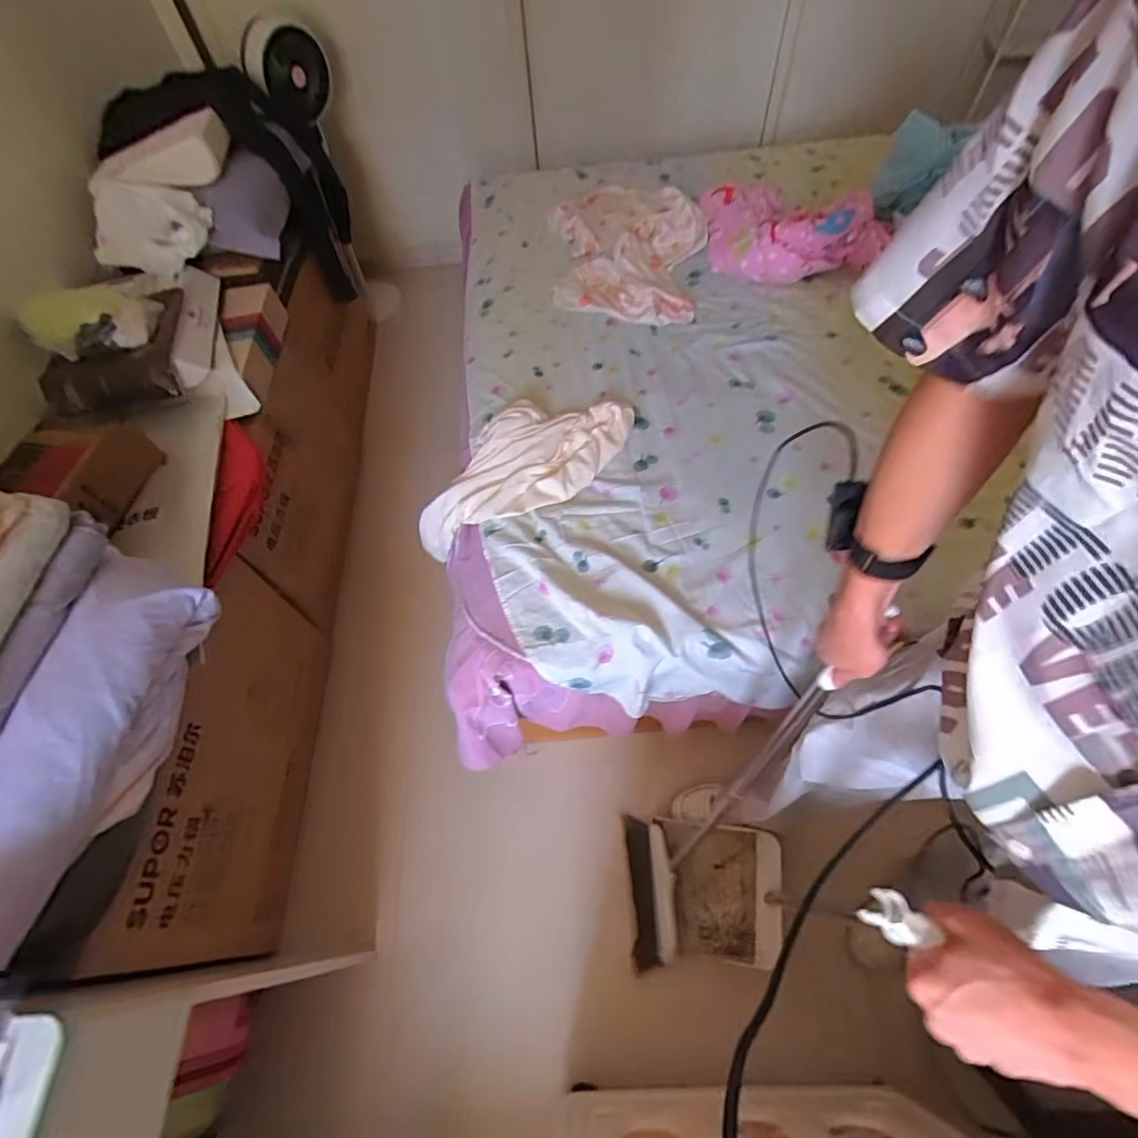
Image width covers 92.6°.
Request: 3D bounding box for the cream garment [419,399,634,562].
[{"bbox_3d":[-0.089,-0.211,1.154,0.525,0.129,0.250,-31,64,-2],"label":"cream garment"}]

